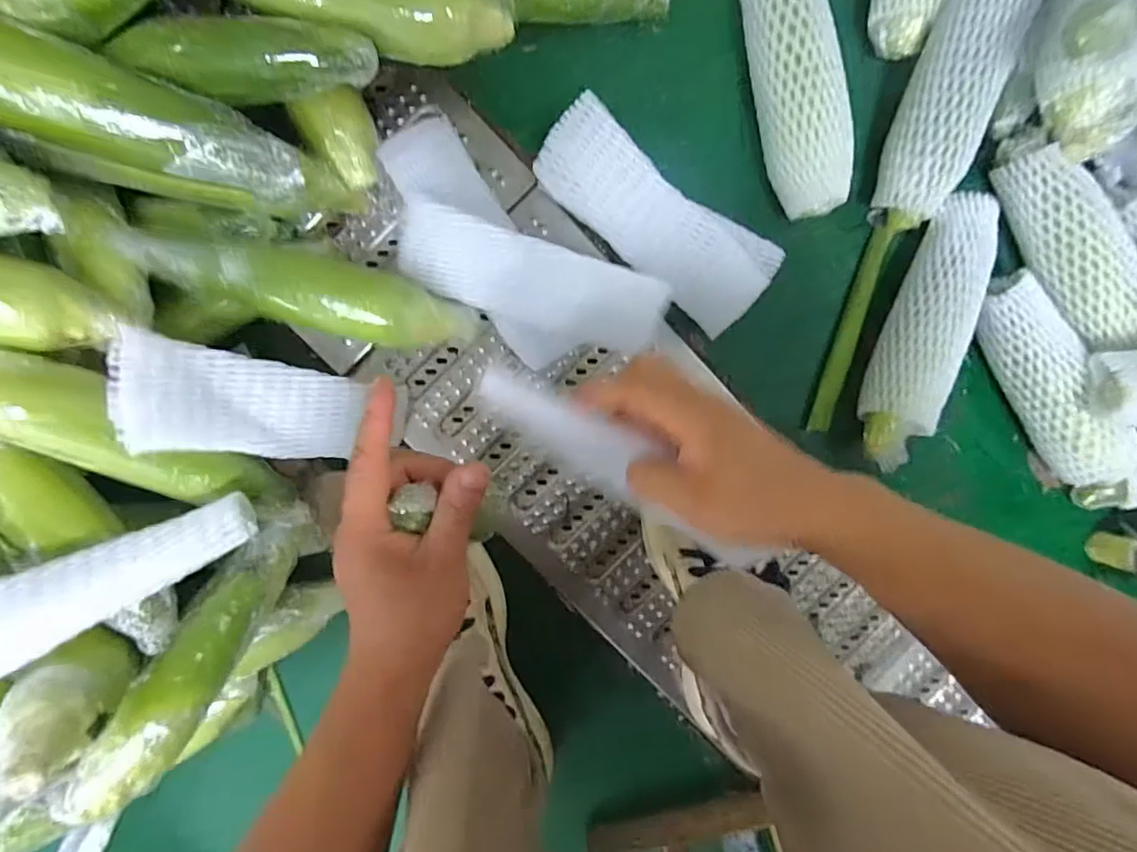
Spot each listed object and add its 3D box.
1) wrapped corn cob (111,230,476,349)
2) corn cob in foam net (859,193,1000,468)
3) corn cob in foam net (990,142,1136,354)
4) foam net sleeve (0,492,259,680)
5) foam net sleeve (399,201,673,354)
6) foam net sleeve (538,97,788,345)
[{"bbox_3d":[-0.187,-0.099,0.428,0.235,0.054,0.067,15,92,-8],"label":"wrapped corn cob"},{"bbox_3d":[0.321,-0.084,0.514,0.060,0.062,0.248,20,91,-8],"label":"corn cob in foam net"},{"bbox_3d":[0.457,-0.158,0.510,0.050,0.056,0.188,-26,97,-4],"label":"corn cob in foam net"},{"bbox_3d":[-0.314,0.107,0.356,0.218,0.034,0.055,-28,97,-17],"label":"foam net sleeve"},{"bbox_3d":[-0.033,-0.111,0.444,0.212,0.020,0.075,20,133,5],"label":"foam net sleeve"},{"bbox_3d":[0.077,-0.172,0.460,0.208,0.032,0.087,40,89,-8],"label":"foam net sleeve"}]

